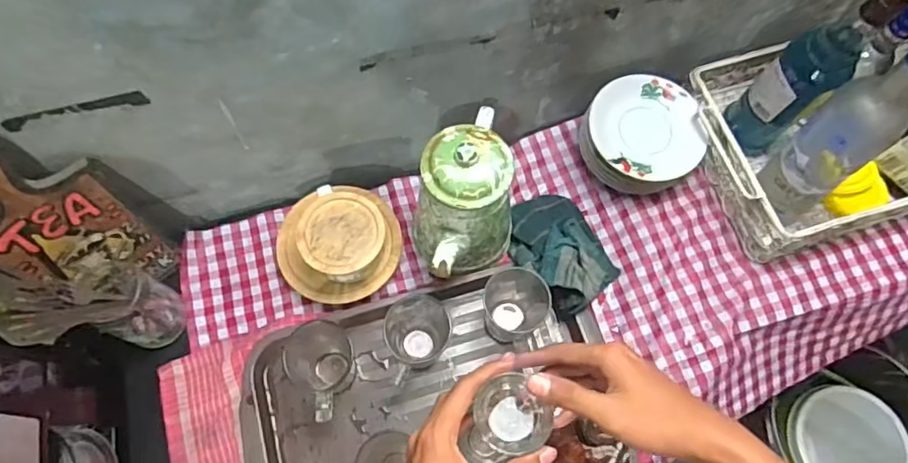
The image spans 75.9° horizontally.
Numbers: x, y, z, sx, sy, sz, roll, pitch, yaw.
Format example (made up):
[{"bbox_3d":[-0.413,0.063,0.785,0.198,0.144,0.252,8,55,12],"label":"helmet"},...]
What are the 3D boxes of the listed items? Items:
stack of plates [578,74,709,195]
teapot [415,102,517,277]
[{"bbox_3d":[0.243,-0.113,0.778,0.152,0.092,0.156,23,70,7],"label":"stack of plates"},{"bbox_3d":[0.017,-0.025,0.679,0.105,0.215,0.201,11,69,2],"label":"teapot"}]

